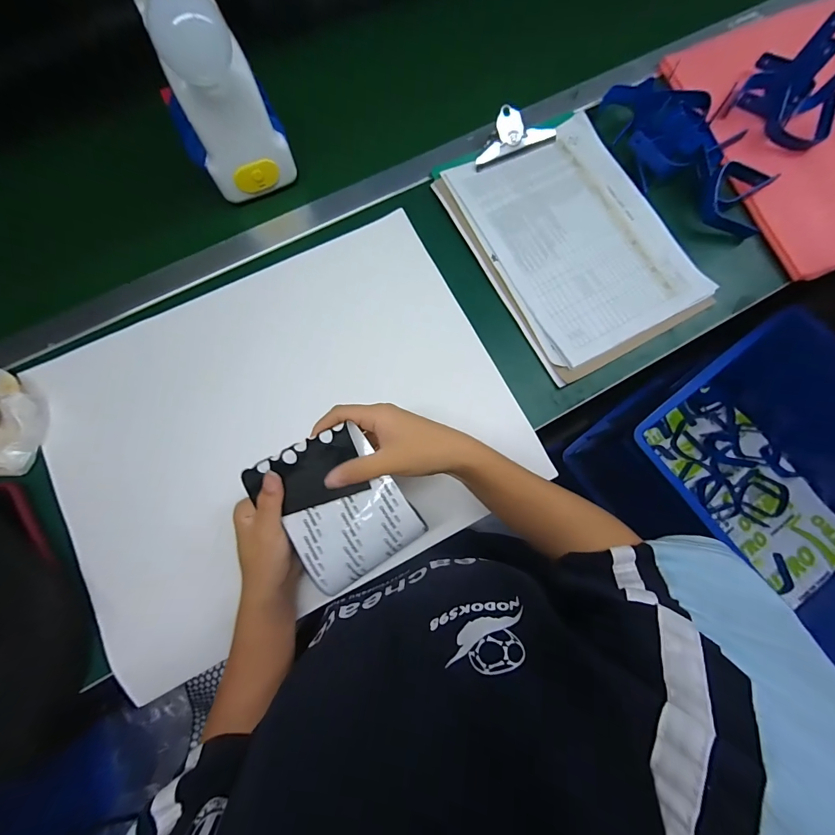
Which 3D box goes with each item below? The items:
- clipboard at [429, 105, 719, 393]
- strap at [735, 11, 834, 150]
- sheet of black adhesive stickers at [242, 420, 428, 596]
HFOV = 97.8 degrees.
[{"bbox_3d":[0.187,-0.227,0.447,0.231,0.021,0.317,-28,79,-7],"label":"clipboard"},{"bbox_3d":[0.496,-0.428,0.465,0.131,0.061,0.130,44,80,8],"label":"strap"},{"bbox_3d":[-0.067,0.072,0.301,0.101,0.012,0.123,-35,91,5],"label":"sheet of black adhesive stickers"}]

